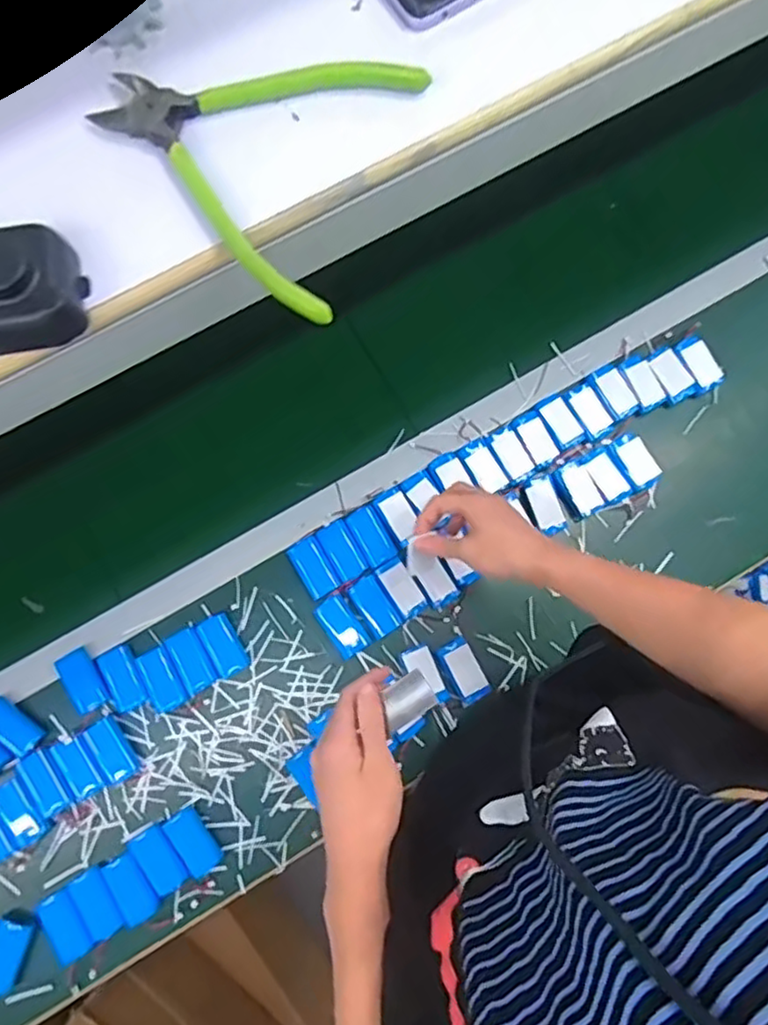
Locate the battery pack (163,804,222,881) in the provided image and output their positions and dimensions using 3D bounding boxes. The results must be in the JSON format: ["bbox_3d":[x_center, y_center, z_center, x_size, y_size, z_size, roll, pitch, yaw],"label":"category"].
[{"bbox_3d":[-0.206,0.354,0.712,0.040,0.017,0.066,-34,82,-7],"label":"battery pack"}]

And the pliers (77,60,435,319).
[{"bbox_3d":[-0.060,-0.161,0.299,0.124,0.011,0.131,18,80,2],"label":"pliers"}]

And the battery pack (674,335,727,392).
[{"bbox_3d":[0.386,-0.183,0.809,0.039,0.015,0.068,-26,81,-6],"label":"battery pack"}]

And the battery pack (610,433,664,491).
[{"bbox_3d":[0.302,-0.062,0.787,0.045,0.008,0.066,-30,81,-7],"label":"battery pack"}]

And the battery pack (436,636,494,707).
[{"bbox_3d":[0.091,0.178,0.743,0.039,0.018,0.069,-27,81,-6],"label":"battery pack"}]

